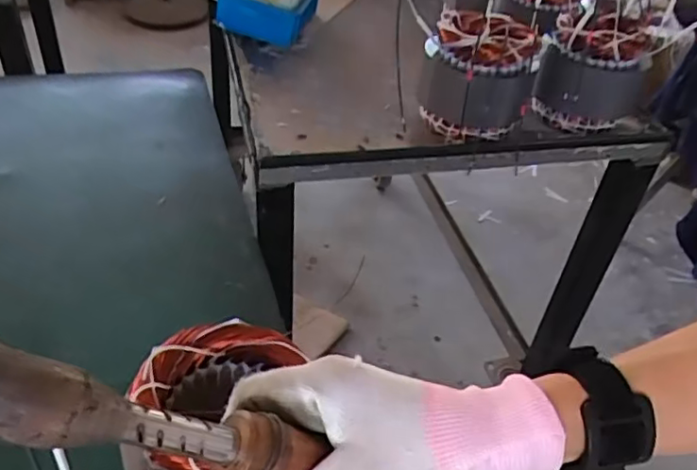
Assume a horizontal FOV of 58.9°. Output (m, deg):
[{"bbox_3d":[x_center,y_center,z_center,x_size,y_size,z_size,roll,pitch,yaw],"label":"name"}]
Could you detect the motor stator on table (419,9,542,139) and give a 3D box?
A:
[{"bbox_3d":[0.174,-0.210,0.837,0.142,0.143,0.152,17,42,13],"label":"motor stator on table"}]

